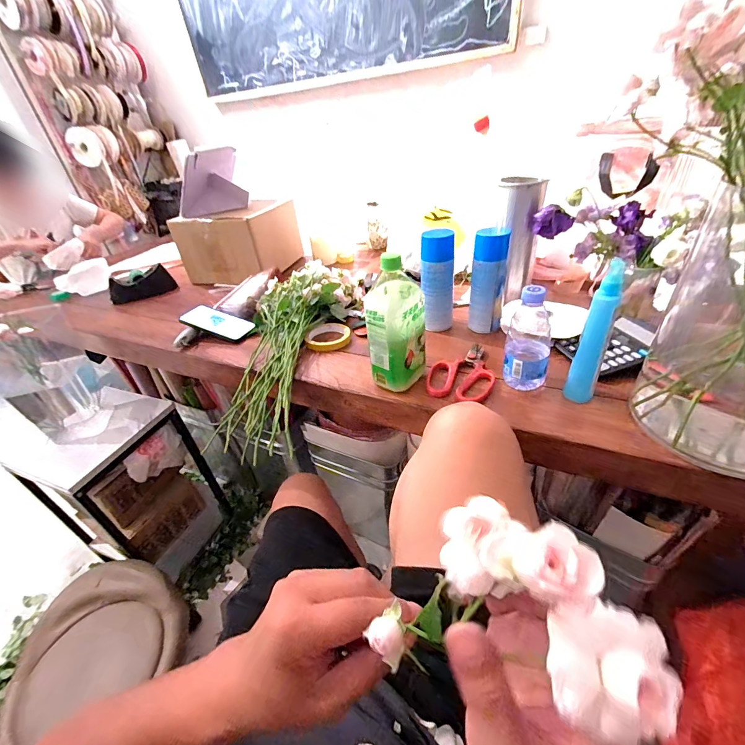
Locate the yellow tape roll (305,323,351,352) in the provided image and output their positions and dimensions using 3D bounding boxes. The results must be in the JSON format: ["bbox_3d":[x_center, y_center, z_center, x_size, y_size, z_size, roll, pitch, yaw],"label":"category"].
[{"bbox_3d":[-0.093,-0.078,0.769,0.092,0.019,0.092,-5,37,4],"label":"yellow tape roll"}]

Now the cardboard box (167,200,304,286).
[{"bbox_3d":[-0.415,-0.428,1.152,0.275,0.180,0.280,5,39,17],"label":"cardboard box"}]

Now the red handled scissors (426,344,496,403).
[{"bbox_3d":[0.155,-0.003,0.621,0.105,0.014,0.154,6,39,18],"label":"red handled scissors"}]

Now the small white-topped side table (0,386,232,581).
[{"bbox_3d":[-0.698,0.366,1.105,0.302,0.594,0.305,9,40,21],"label":"small white-topped side table"}]

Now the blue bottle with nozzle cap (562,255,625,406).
[{"bbox_3d":[0.304,-0.041,0.500,0.038,0.207,0.030,8,40,20],"label":"blue bottle with nozzle cap"}]

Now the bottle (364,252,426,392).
[{"bbox_3d":[0.040,-0.073,0.580,0.074,0.210,0.091,21,45,33],"label":"bottle"}]

